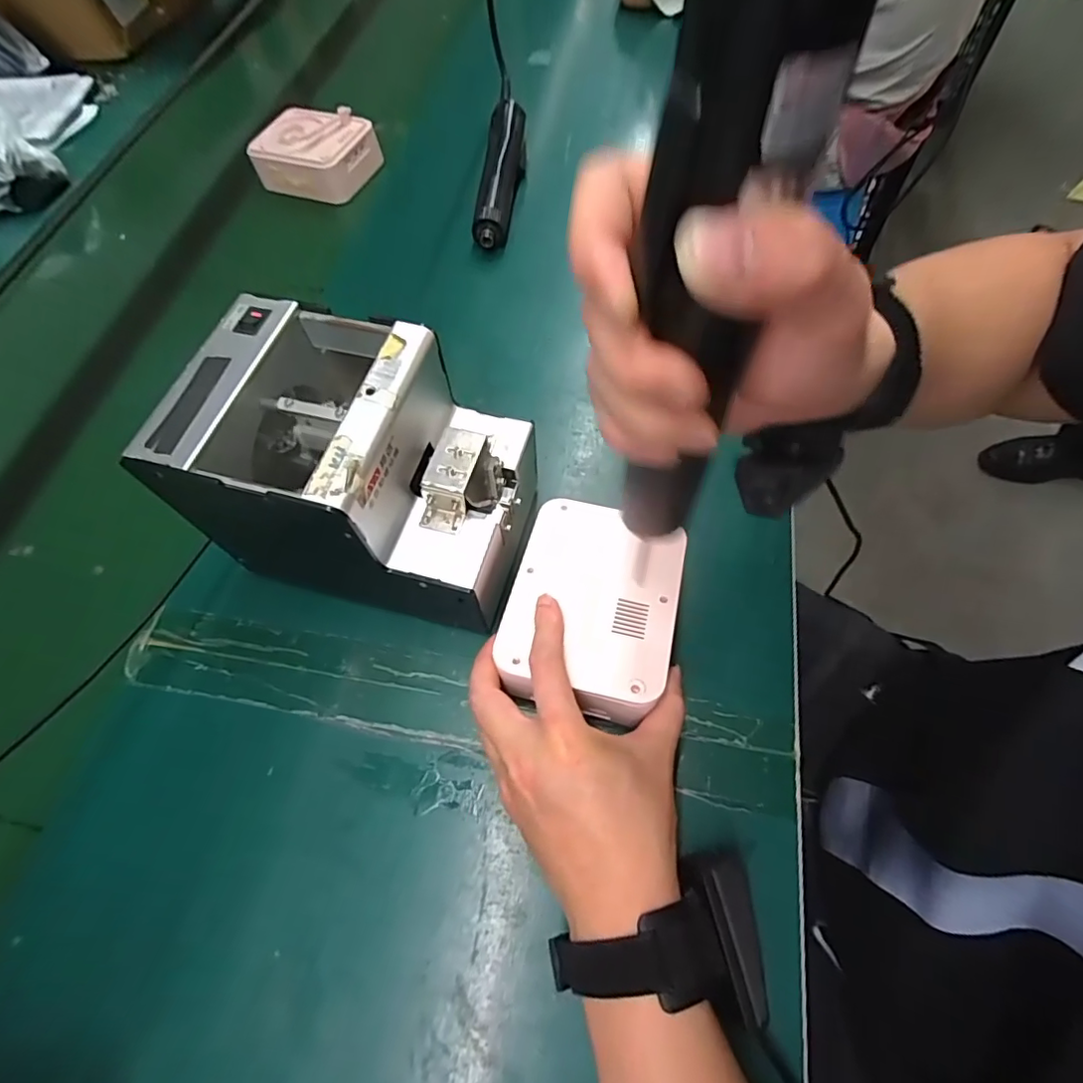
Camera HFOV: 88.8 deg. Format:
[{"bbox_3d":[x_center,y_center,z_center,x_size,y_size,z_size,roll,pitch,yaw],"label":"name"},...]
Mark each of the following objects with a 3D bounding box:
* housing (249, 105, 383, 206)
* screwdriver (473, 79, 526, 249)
[{"bbox_3d":[-0.262,-0.453,0.644,0.121,0.051,0.099,16,64,14],"label":"housing"},{"bbox_3d":[-0.040,-0.399,0.580,0.040,0.044,0.222,2,62,7],"label":"screwdriver"}]

